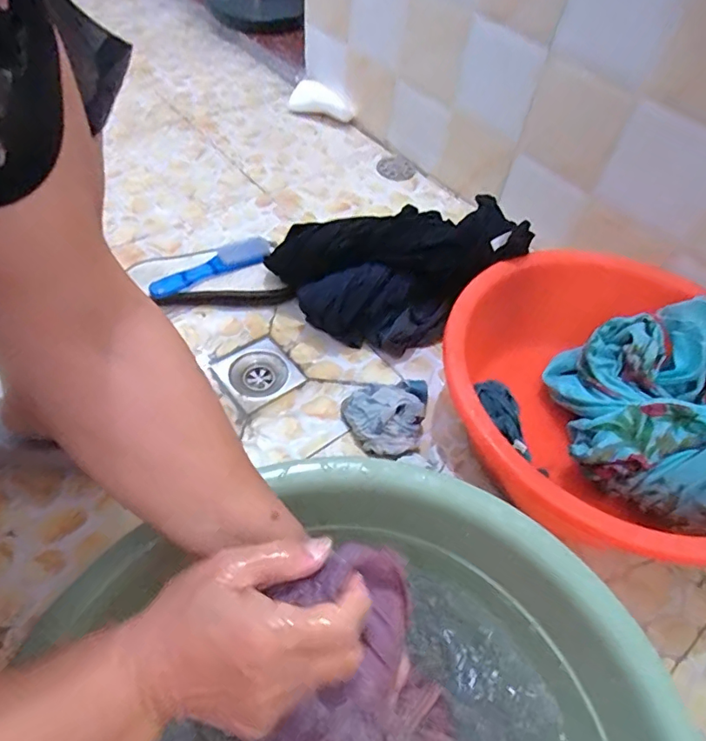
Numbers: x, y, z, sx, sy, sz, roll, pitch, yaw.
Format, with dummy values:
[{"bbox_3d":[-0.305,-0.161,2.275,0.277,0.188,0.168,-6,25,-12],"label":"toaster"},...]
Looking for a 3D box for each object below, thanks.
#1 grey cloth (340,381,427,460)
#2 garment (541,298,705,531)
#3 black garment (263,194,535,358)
[{"bbox_3d":[0.053,0.052,0.648,0.114,0.039,0.106,-21,60,-18],"label":"grey cloth"},{"bbox_3d":[0.360,0.030,0.572,0.212,0.194,0.305,14,54,6],"label":"garment"},{"bbox_3d":[0.059,-0.126,0.716,0.325,0.162,0.136,-2,56,-6],"label":"black garment"}]

